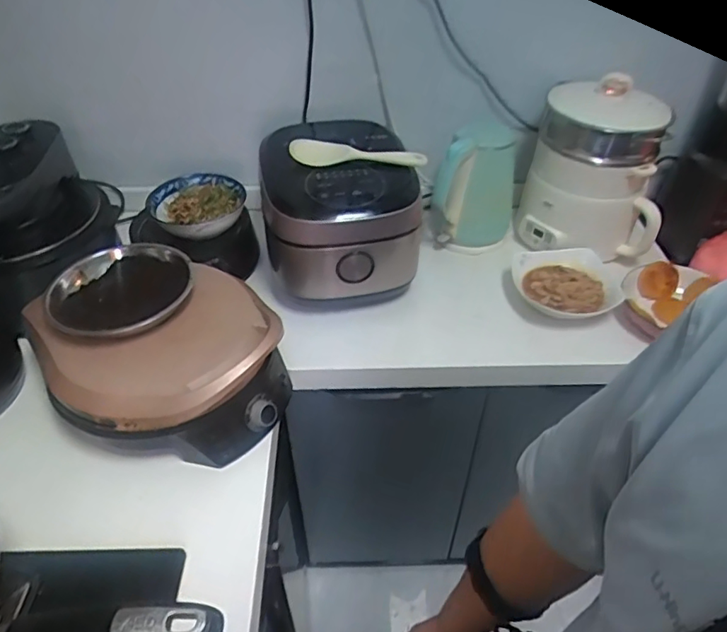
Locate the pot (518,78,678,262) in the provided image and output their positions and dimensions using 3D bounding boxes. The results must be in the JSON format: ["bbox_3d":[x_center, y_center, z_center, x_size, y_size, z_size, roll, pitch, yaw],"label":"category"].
[{"bbox_3d":[0.438,-0.281,1.008,0.236,0.271,0.228,0,43,0],"label":"pot"}]

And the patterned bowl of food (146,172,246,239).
[{"bbox_3d":[-0.295,-0.200,0.973,0.152,0.043,0.149,0,43,0],"label":"patterned bowl of food"}]

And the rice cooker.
[{"bbox_3d":[-0.041,-0.182,0.935,0.247,0.235,0.290,-6,43,-7],"label":"rice cooker"}]

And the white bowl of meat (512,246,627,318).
[{"bbox_3d":[0.354,-0.068,0.953,0.172,0.044,0.173,0,43,0],"label":"white bowl of meat"}]

